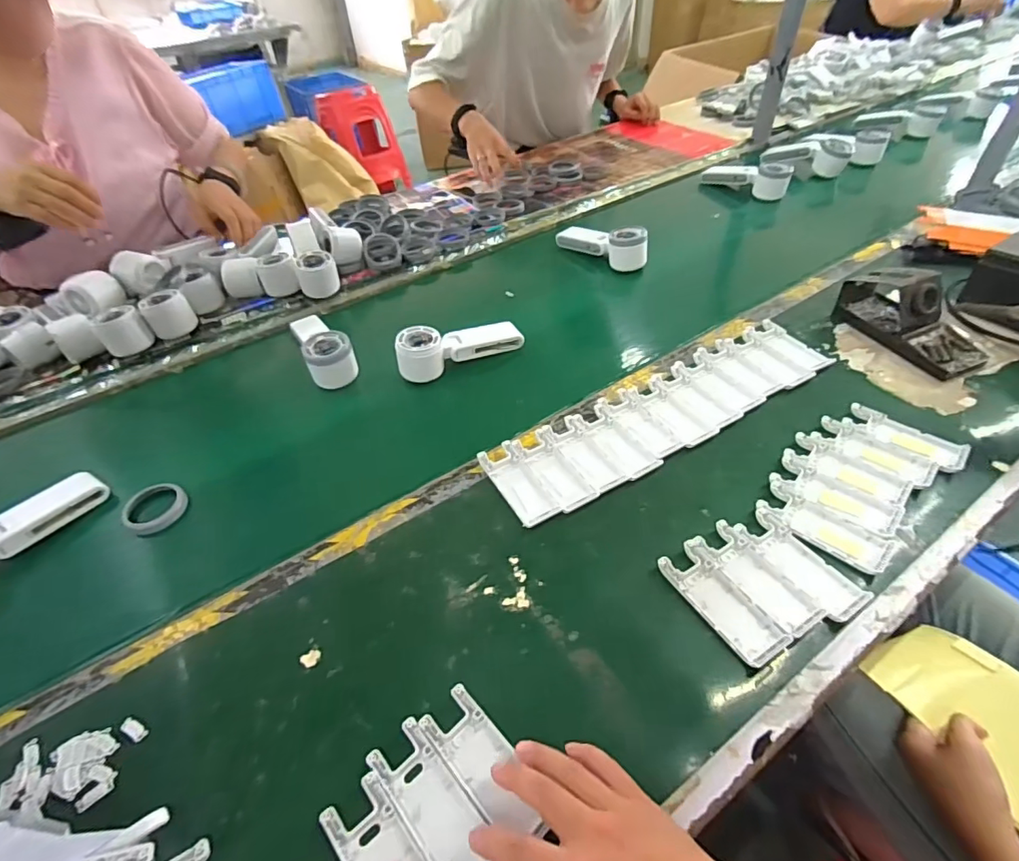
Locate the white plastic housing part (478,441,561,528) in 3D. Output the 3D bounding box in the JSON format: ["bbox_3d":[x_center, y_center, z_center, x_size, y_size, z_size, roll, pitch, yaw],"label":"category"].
[{"bbox_3d":[0.008,0.053,0.509,0.038,0.013,0.099,-24,47,-18],"label":"white plastic housing part"}]

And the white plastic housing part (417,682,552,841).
[{"bbox_3d":[-0.018,0.225,0.346,0.042,0.005,0.099,-28,52,-22],"label":"white plastic housing part"}]

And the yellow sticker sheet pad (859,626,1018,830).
[{"bbox_3d":[0.409,0.242,0.430,0.103,0.029,0.165,-22,48,-15],"label":"yellow sticker sheet pad"}]

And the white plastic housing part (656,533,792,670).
[{"bbox_3d":[0.171,0.135,0.411,0.045,0.011,0.102,-25,47,-19],"label":"white plastic housing part"}]

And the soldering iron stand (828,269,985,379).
[{"bbox_3d":[0.486,-0.141,0.617,0.072,0.067,0.163,-16,45,-11],"label":"soldering iron stand"}]

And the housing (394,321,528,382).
[{"bbox_3d":[-0.066,-0.116,0.667,0.168,0.053,0.050,-26,48,-20],"label":"housing"}]

